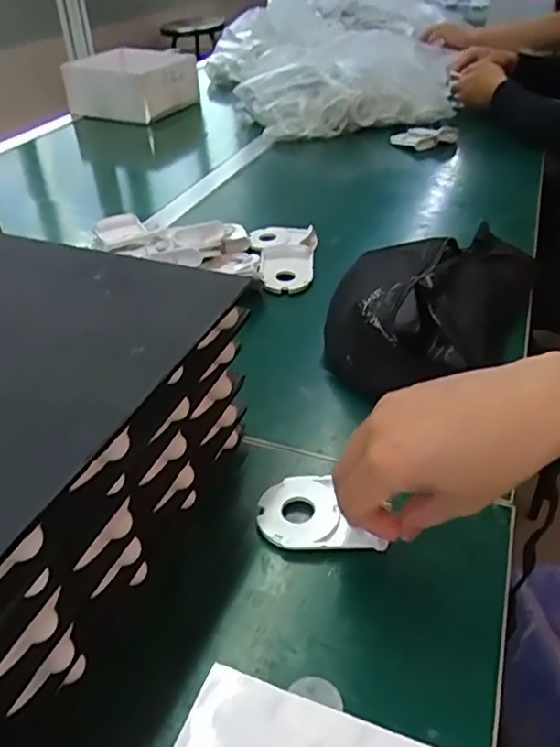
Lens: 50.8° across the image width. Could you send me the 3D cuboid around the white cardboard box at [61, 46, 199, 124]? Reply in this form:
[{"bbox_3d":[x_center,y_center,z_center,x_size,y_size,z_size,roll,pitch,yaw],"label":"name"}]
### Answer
[{"bbox_3d":[-0.338,-0.646,1.318,0.255,0.102,0.208,15,40,23],"label":"white cardboard box"}]

